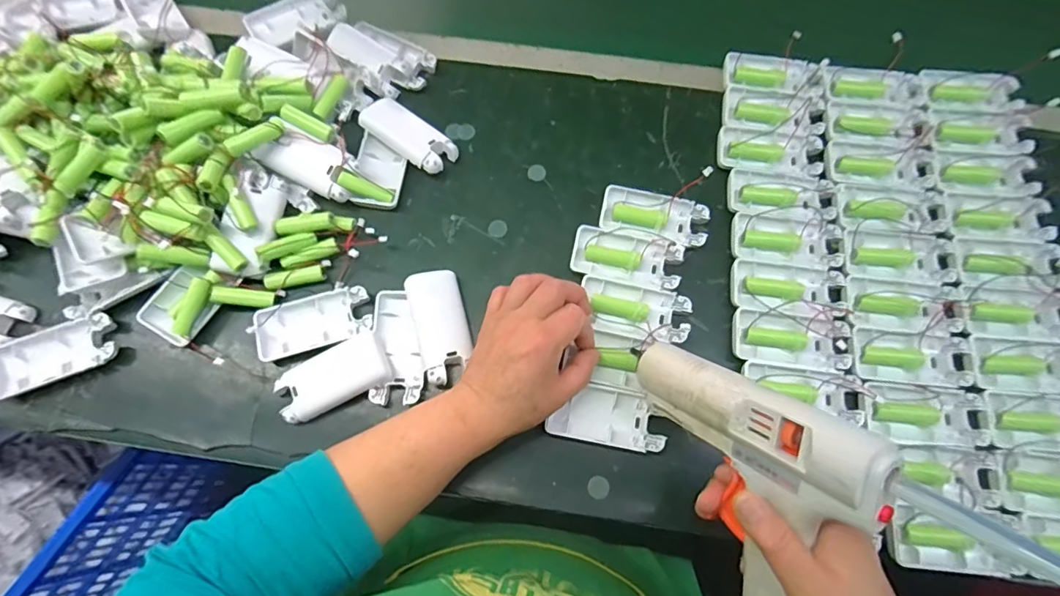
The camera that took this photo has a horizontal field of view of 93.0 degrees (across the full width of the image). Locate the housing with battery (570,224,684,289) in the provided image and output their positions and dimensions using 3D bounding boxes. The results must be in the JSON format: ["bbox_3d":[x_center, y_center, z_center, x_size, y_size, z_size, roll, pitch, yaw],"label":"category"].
[{"bbox_3d":[0.086,-0.036,0.446,0.093,0.013,0.044,12,73,4],"label":"housing with battery"}]

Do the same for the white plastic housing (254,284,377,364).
[{"bbox_3d":[-0.183,0.020,0.427,0.093,0.016,0.043,-17,74,-5],"label":"white plastic housing"}]

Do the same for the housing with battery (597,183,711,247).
[{"bbox_3d":[0.113,-0.074,0.459,0.094,0.014,0.045,15,73,5],"label":"housing with battery"}]

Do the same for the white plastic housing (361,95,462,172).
[{"bbox_3d":[-0.113,-0.154,0.475,0.095,0.021,0.044,36,76,10],"label":"white plastic housing"}]

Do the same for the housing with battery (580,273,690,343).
[{"bbox_3d":[0.090,0.011,0.431,0.090,0.014,0.045,13,73,4],"label":"housing with battery"}]

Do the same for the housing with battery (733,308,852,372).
[{"bbox_3d":[0.219,0.034,0.421,0.094,0.012,0.043,6,73,2],"label":"housing with battery"}]

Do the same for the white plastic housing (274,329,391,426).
[{"bbox_3d":[-0.160,0.065,0.410,0.090,0.024,0.046,-26,75,-8],"label":"white plastic housing"}]

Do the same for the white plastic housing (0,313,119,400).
[{"bbox_3d":[-0.394,0.047,0.417,0.094,0.012,0.046,-22,74,-7],"label":"white plastic housing"}]

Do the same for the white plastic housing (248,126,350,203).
[{"bbox_3d":[-0.196,-0.120,0.444,0.083,0.029,0.040,27,75,8],"label":"white plastic housing"}]

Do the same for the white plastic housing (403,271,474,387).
[{"bbox_3d":[-0.073,0.023,0.425,0.042,0.025,0.091,-17,73,-5],"label":"white plastic housing"}]

